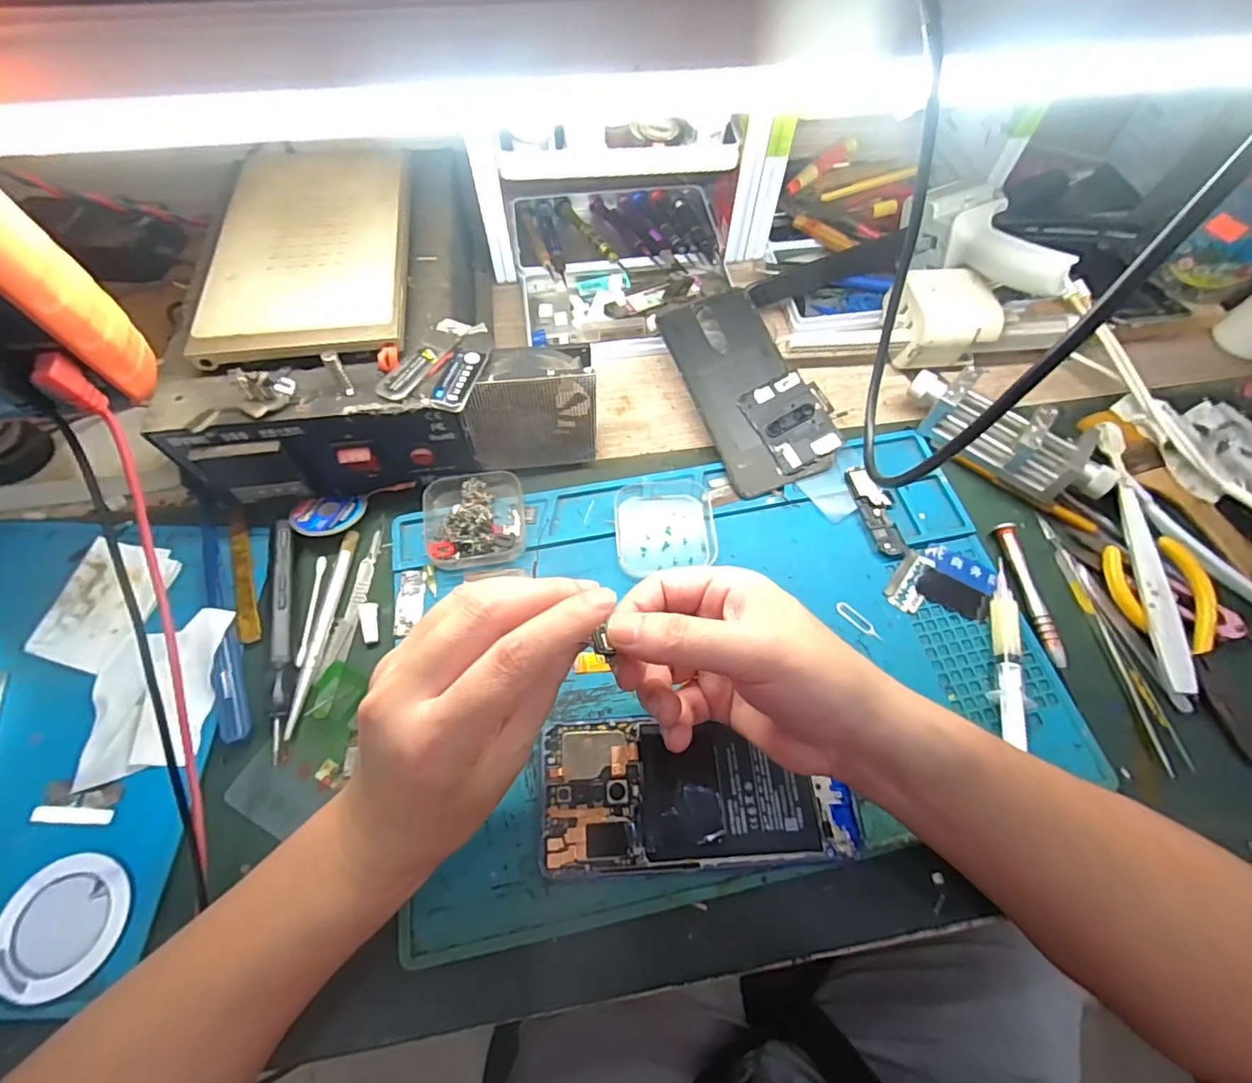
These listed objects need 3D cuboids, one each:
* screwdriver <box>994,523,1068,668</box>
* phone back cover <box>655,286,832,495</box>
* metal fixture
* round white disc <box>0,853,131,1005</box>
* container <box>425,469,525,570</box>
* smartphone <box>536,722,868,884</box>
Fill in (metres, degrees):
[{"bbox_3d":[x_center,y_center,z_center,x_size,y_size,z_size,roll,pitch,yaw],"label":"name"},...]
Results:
[{"bbox_3d":[0.254,0.031,0.345,0.009,0.009,0.093,-4,63,-3],"label":"screwdriver"},{"bbox_3d":[0.085,-0.113,0.404,0.072,0.004,0.160,-20,75,-4],"label":"phone back cover"},{"bbox_3d":[0.267,-0.078,0.385,0.135,0.033,0.058,39,69,17],"label":"metal fixture"},{"bbox_3d":[-0.267,0.181,0.260,0.053,0.006,0.055,0,63,-1],"label":"round white disc"},{"bbox_3d":[-0.098,-0.016,0.354,0.062,0.019,0.064,-9,63,-6],"label":"container"},{"bbox_3d":[0.036,0.129,0.288,0.157,0.010,0.071,-3,63,-2],"label":"smartphone"}]

